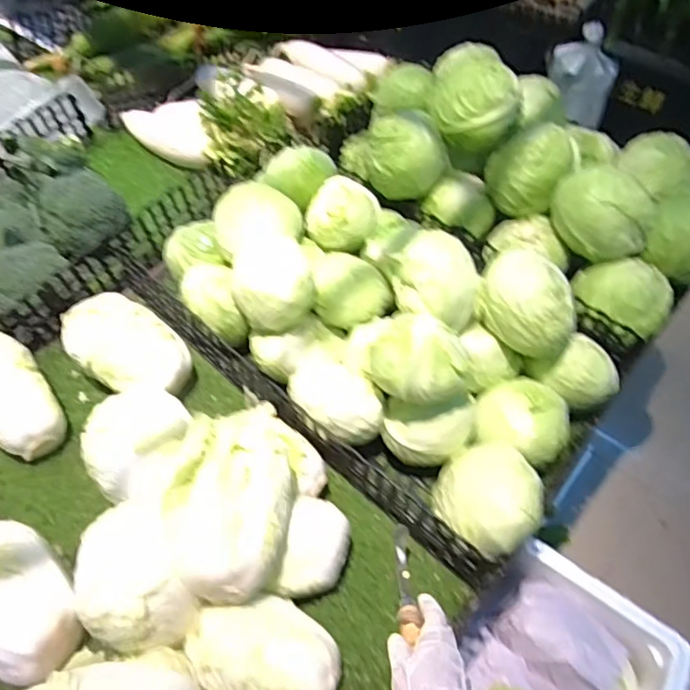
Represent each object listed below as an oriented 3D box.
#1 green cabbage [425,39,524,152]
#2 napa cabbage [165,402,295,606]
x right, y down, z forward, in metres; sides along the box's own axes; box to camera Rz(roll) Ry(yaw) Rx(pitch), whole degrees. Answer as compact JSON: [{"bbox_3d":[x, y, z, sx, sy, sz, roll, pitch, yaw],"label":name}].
[{"bbox_3d":[0.213,-0.408,0.910,0.148,0.107,0.121,12,51,7],"label":"green cabbage"},{"bbox_3d":[-0.121,0.169,0.602,0.123,0.105,0.195,4,51,1],"label":"napa cabbage"}]

